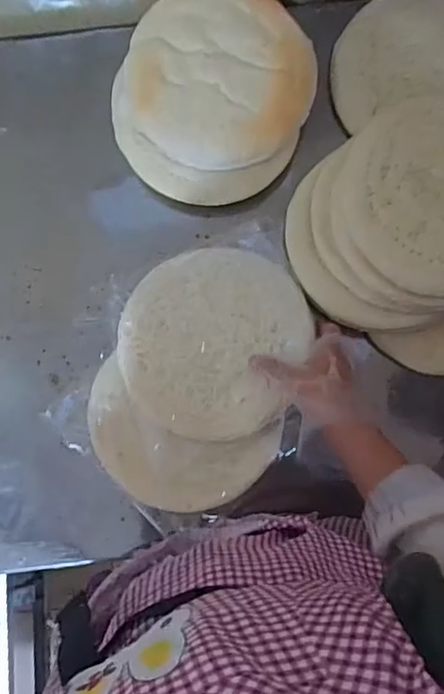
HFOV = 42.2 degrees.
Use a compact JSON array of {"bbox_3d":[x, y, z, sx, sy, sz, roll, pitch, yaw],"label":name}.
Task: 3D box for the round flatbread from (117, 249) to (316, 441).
[{"bbox_3d":[-0.012,-0.009,0.608,0.189,0.011,0.199,-1,77,5],"label":"round flatbread"}]

